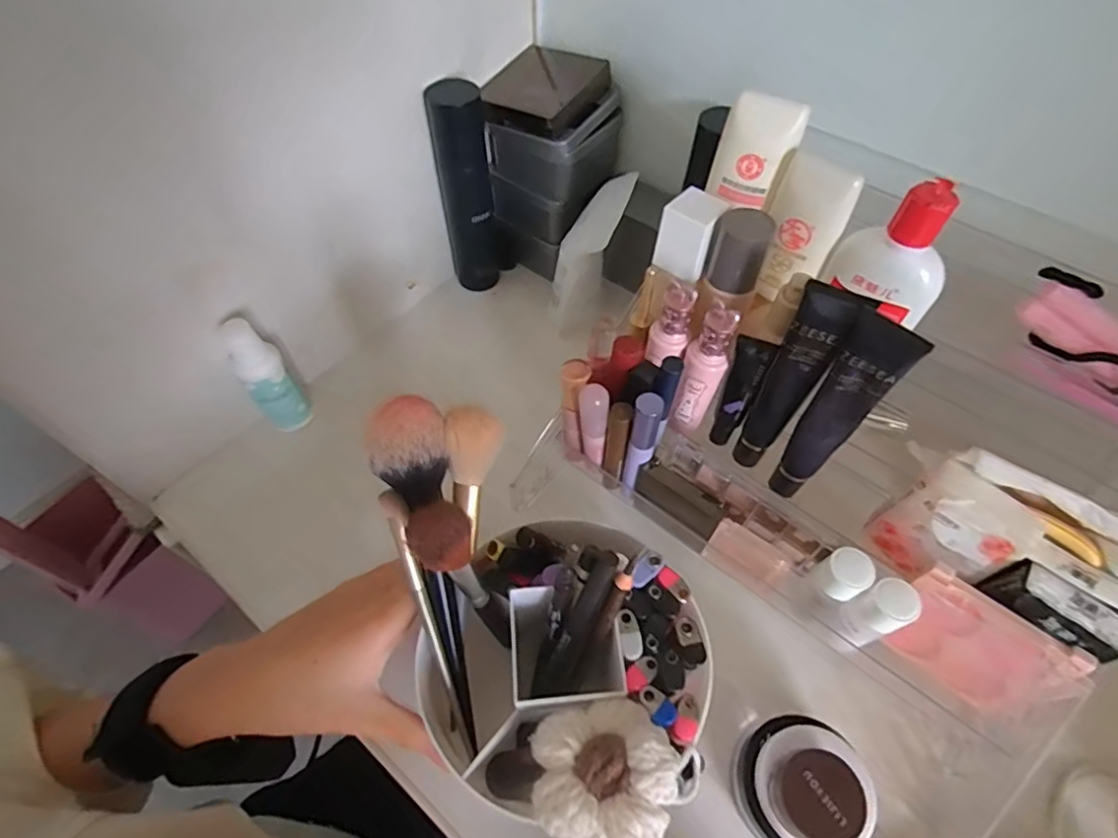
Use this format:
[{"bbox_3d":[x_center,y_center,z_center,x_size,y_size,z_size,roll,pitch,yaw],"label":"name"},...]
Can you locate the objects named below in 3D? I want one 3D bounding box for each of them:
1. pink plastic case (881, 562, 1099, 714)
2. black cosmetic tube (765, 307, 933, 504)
[{"bbox_3d":[0.217,0.120,0.302,0.074,0.078,0.016,35,62,21],"label":"pink plastic case"},{"bbox_3d":[0.148,0.002,0.309,0.029,0.142,0.014,33,62,20],"label":"black cosmetic tube"}]

